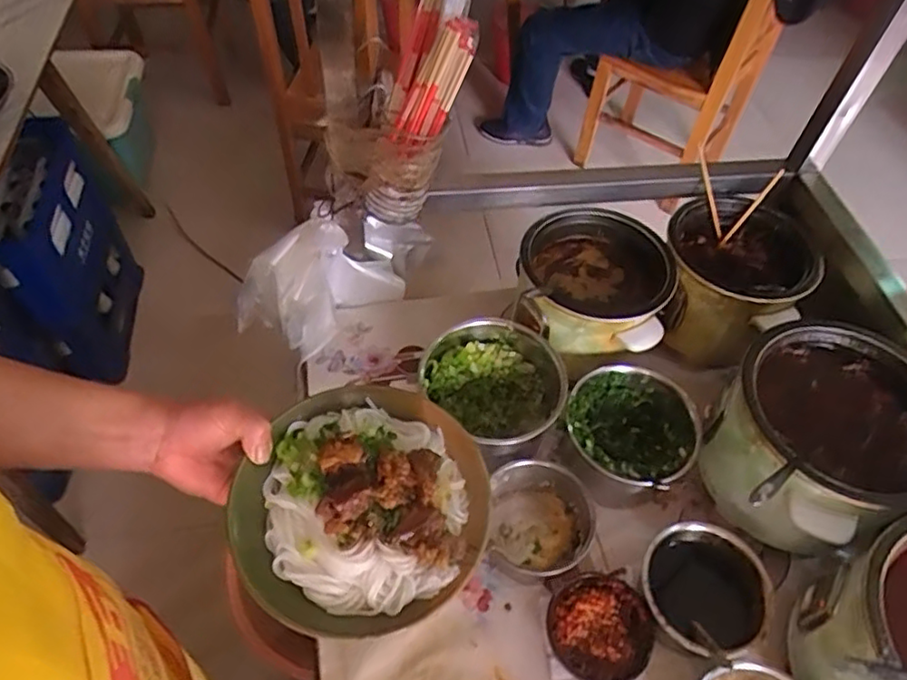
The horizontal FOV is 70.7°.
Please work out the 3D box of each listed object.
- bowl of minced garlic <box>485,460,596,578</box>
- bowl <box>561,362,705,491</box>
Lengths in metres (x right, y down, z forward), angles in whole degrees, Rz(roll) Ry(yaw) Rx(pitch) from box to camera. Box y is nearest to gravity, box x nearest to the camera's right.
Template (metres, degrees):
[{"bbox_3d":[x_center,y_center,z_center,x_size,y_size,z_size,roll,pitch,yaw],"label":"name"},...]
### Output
[{"bbox_3d":[0.102,0.215,0.757,0.112,0.077,0.115,2,54,-2],"label":"bowl of minced garlic"},{"bbox_3d":[0.216,0.118,0.803,0.151,0.099,0.164,2,54,-2],"label":"bowl"}]

